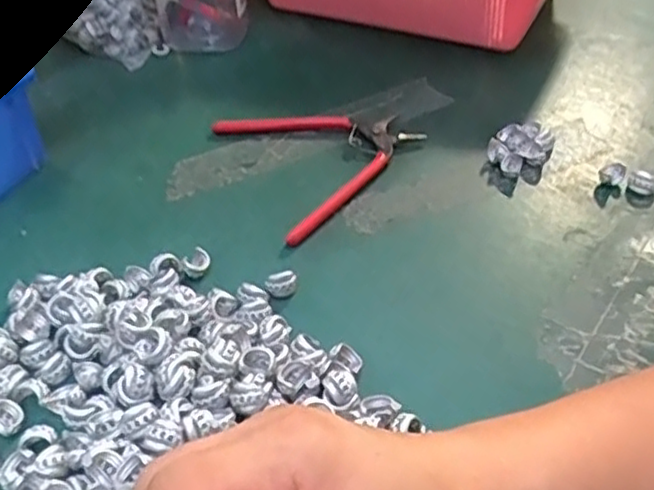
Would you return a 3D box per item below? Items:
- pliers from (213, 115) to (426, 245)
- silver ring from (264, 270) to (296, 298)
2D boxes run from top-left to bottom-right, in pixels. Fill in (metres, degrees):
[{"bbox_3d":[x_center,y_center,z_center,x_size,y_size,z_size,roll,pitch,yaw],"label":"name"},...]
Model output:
[{"bbox_3d":[0.005,-0.063,0.476,0.126,0.012,0.135,-18,45,-17],"label":"pliers"},{"bbox_3d":[-0.026,0.023,0.383,0.017,0.011,0.012,-5,43,-4],"label":"silver ring"}]

